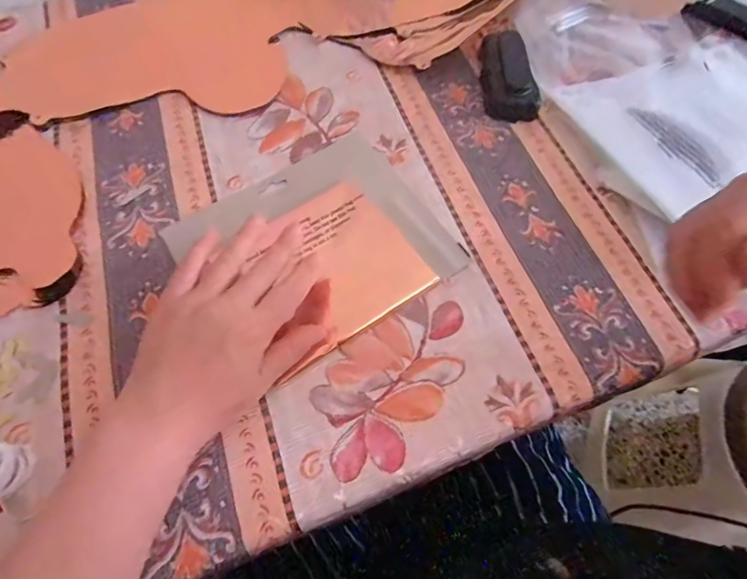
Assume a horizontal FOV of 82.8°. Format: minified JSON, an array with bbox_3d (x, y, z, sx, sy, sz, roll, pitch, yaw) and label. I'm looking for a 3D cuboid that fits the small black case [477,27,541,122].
[{"bbox_3d":[0.130,-0.218,0.416,0.044,0.032,0.105,-8,67,-5],"label":"small black case"}]

